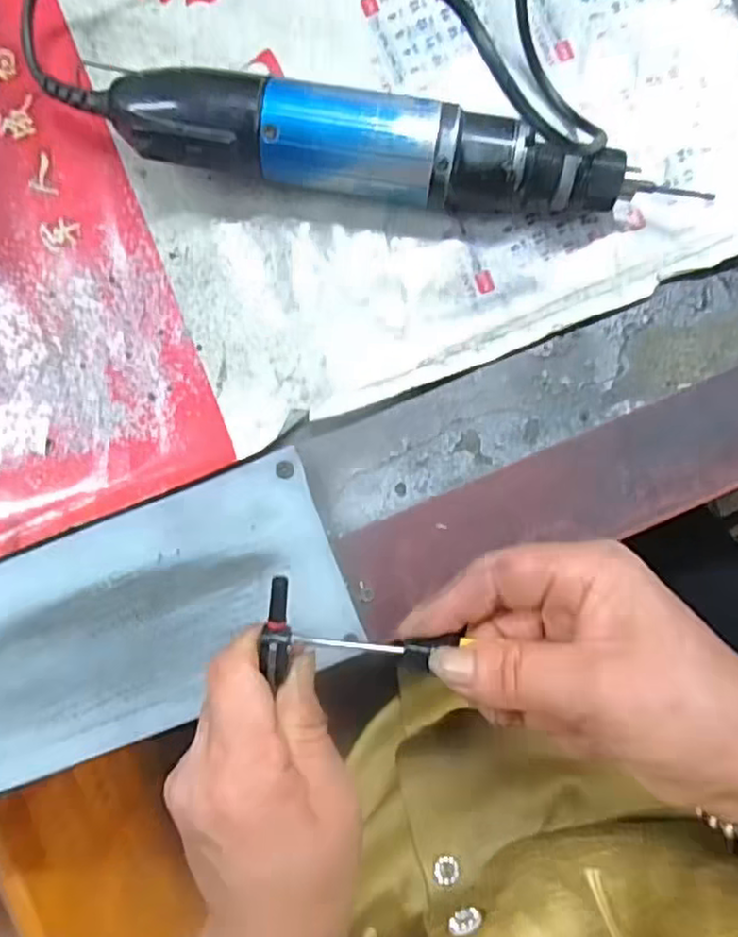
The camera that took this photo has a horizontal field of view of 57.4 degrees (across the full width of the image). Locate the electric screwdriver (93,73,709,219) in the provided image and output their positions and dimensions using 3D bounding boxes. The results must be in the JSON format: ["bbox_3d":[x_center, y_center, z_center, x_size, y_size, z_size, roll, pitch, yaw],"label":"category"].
[{"bbox_3d":[0.013,-0.128,0.280,0.225,0.041,0.035,9,89,2],"label":"electric screwdriver"}]

